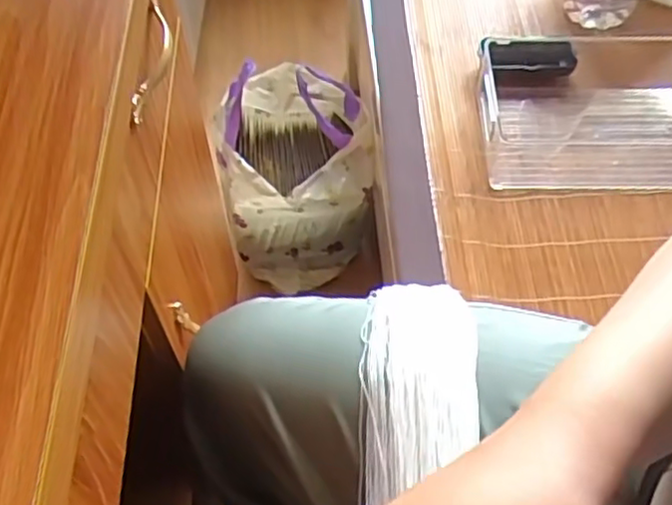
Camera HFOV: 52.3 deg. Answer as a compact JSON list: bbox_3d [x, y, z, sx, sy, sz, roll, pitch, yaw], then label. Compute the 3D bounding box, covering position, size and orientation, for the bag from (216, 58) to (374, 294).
[{"bbox_3d":[-0.060,-0.134,1.063,0.208,0.301,0.241,-5,55,-3],"label":"bag"}]

